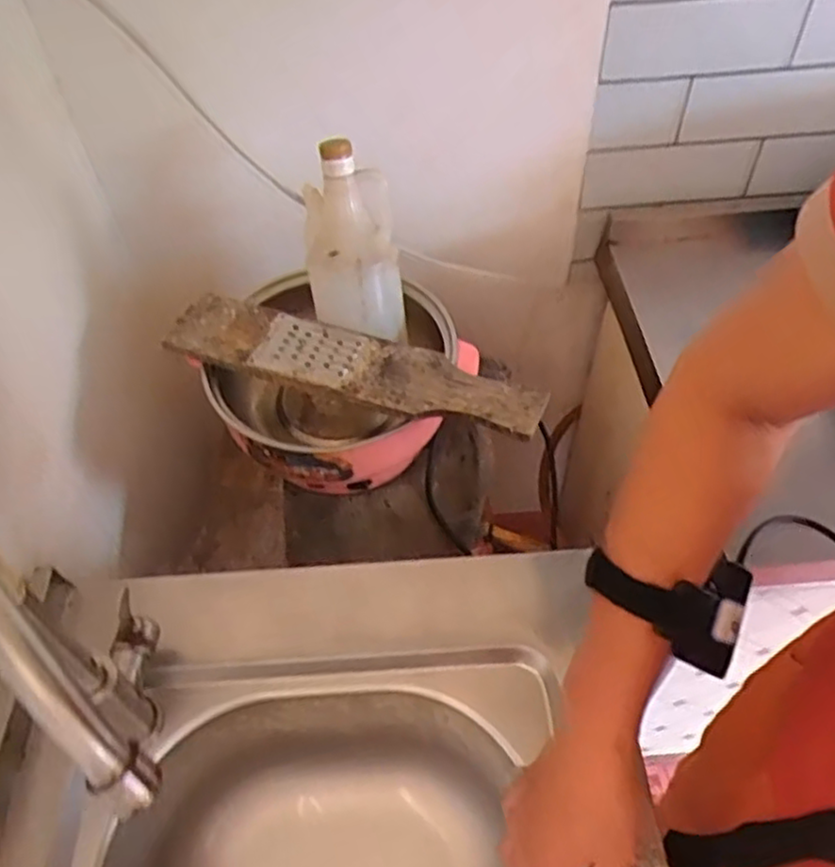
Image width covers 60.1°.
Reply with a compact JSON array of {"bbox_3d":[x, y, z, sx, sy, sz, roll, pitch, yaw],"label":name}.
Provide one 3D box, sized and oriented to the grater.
[{"bbox_3d":[-0.062,-0.064,0.649,0.350,0.016,0.068,17,54,14],"label":"grater"}]

